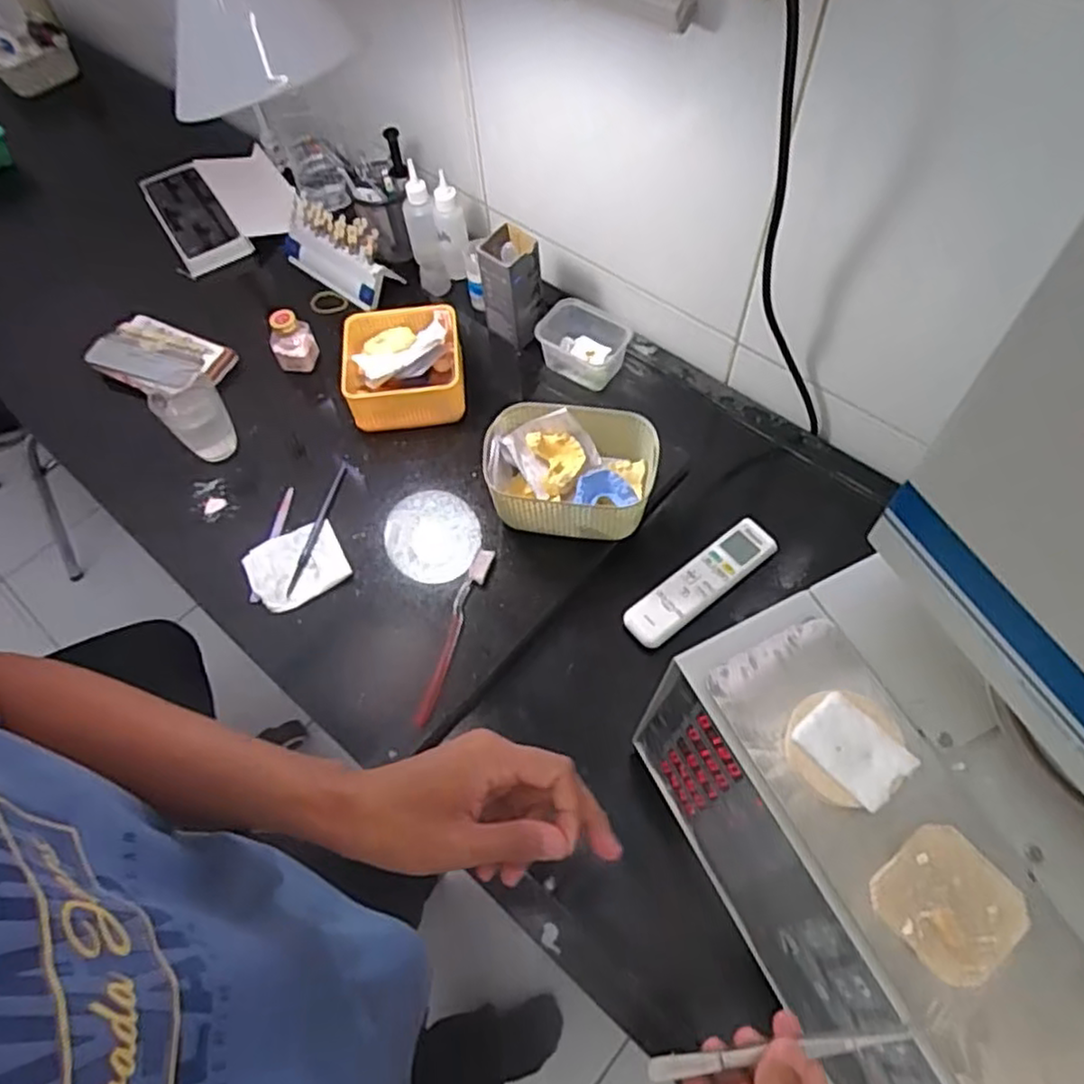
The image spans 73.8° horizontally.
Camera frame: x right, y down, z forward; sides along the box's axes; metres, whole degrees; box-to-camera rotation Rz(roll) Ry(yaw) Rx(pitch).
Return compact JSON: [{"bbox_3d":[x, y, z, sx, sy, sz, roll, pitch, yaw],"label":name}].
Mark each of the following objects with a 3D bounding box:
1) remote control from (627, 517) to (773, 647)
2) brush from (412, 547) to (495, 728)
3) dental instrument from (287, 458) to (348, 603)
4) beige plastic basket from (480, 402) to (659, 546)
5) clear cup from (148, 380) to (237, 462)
[{"bbox_3d":[0.164,0.042,0.744,0.180,0.016,0.046,-36,65,-15],"label":"remote control"},{"bbox_3d":[-0.089,0.090,0.715,0.017,0.019,0.184,16,63,12],"label":"brush"},{"bbox_3d":[-0.244,-0.017,0.787,0.013,0.007,0.171,9,62,8],"label":"dental instrument"},{"bbox_3d":[0.031,-0.070,0.751,0.167,0.083,0.115,5,61,6],"label":"beige plastic basket"},{"bbox_3d":[-0.386,-0.132,0.822,0.067,0.092,0.070,-2,61,3],"label":"clear cup"}]

